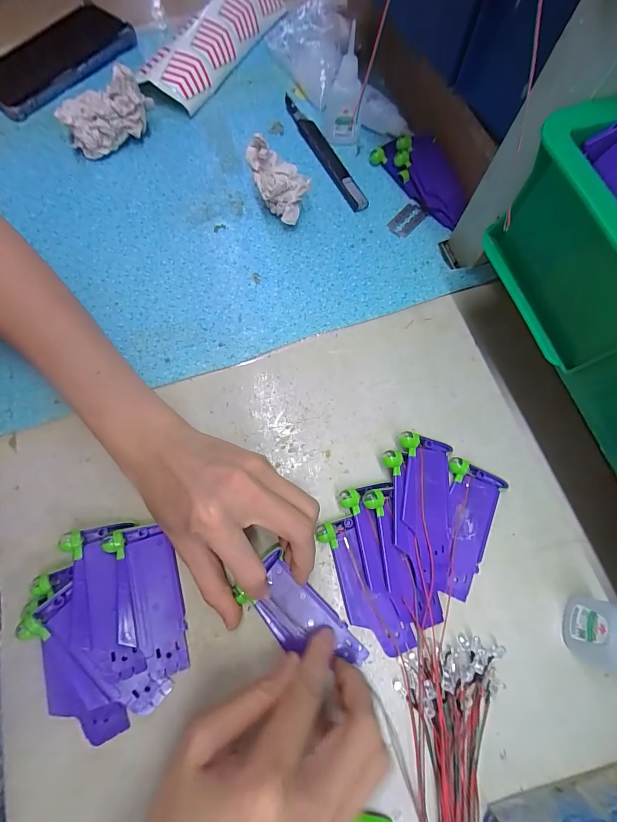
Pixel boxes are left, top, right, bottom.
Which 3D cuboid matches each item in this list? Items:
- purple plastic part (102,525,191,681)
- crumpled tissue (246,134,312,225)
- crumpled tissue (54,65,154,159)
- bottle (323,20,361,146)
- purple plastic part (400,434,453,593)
[{"bbox_3d":[-0.103,0.121,0.228,0.037,0.010,0.090,-11,74,-27],"label":"purple plastic part"},{"bbox_3d":[-0.029,-0.195,0.306,0.052,0.056,0.032,19,73,4],"label":"crumpled tissue"},{"bbox_3d":[-0.190,-0.281,0.335,0.081,0.046,0.033,-19,75,-8],"label":"crumpled tissue"},{"bbox_3d":[0.034,-0.302,0.335,0.034,0.081,0.030,3,73,-1],"label":"bottle"},{"bbox_3d":[0.081,0.068,0.247,0.037,0.018,0.099,8,73,0],"label":"purple plastic part"}]

